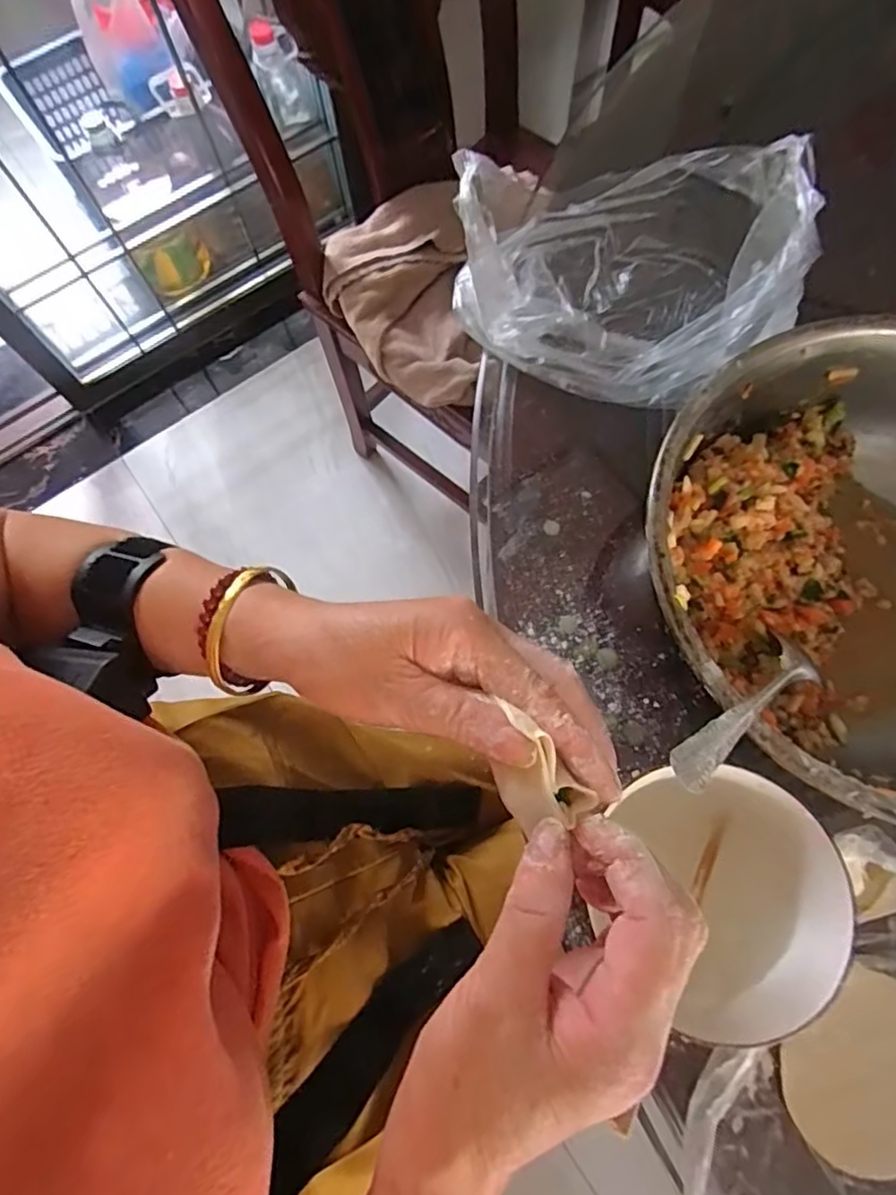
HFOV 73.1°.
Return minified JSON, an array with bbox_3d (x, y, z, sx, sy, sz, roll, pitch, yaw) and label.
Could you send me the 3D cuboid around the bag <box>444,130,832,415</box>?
[{"bbox_3d":[0.112,-0.211,0.381,0.200,0.077,0.155,-10,73,-1],"label":"bag"}]

